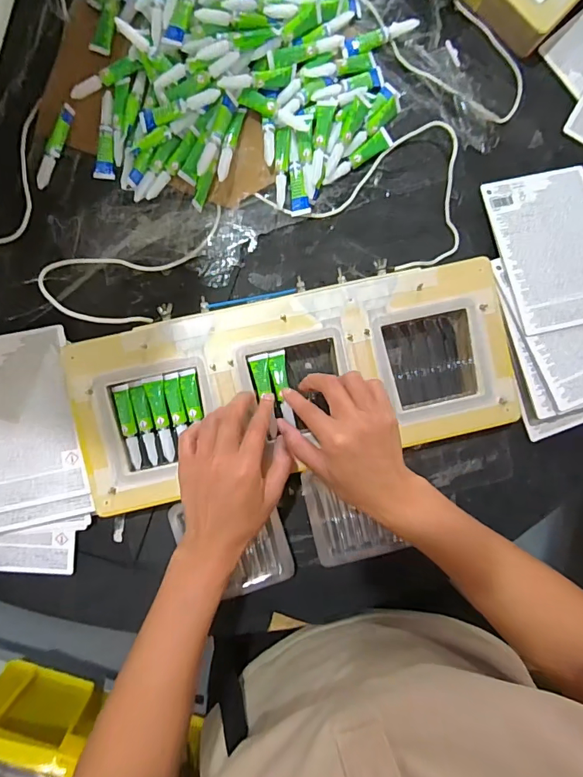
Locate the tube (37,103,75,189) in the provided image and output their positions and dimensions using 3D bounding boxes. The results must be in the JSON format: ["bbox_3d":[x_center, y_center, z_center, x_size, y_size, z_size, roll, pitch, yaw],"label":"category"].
[{"bbox_3d":[-0.234,-0.239,0.442,0.013,0.017,0.082,27,90,-4],"label":"tube"}]

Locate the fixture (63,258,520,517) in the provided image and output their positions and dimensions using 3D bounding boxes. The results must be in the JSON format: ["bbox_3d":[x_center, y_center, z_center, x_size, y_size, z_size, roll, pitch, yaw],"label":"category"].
[{"bbox_3d":[0.007,-0.006,0.454,0.422,0.041,0.168,-11,93,-3],"label":"fixture"}]

